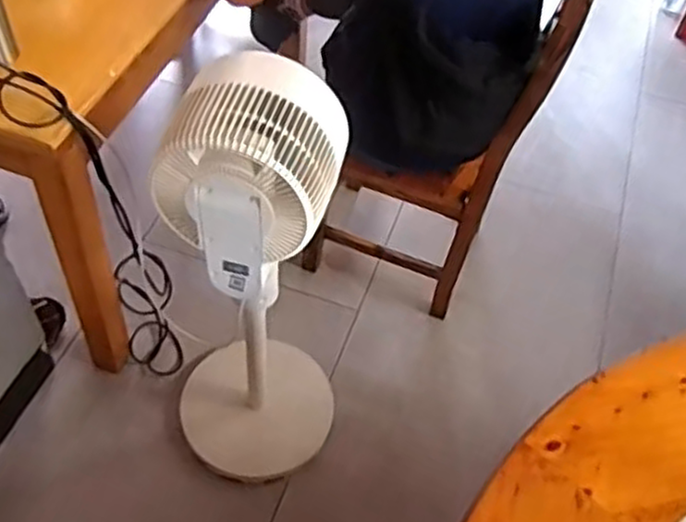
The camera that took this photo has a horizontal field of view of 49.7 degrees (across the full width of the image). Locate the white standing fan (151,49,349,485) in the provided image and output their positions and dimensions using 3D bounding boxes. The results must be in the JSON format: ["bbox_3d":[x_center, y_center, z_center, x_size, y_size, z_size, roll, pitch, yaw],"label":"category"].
[{"bbox_3d":[-0.163,0.088,1.337,0.319,0.903,0.295,0,53,-6],"label":"white standing fan"}]

